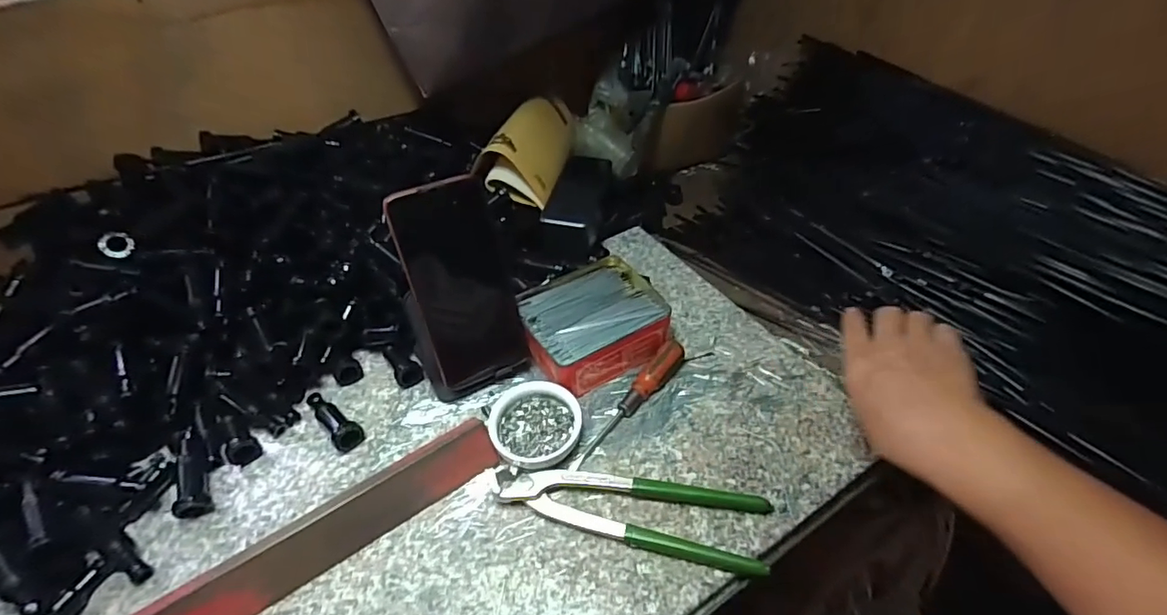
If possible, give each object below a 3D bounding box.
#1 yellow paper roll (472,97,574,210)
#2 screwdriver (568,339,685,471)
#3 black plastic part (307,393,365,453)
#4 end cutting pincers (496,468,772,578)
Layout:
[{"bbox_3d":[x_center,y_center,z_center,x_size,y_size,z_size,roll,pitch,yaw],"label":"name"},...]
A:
[{"bbox_3d":[-0.060,-0.198,0.636,0.078,0.066,0.217,6,46,9],"label":"yellow paper roll"},{"bbox_3d":[0.040,0.079,0.445,0.019,0.022,0.142,28,53,27],"label":"screwdriver"},{"bbox_3d":[-0.211,0.090,0.449,0.022,0.018,0.071,-36,54,-28],"label":"black plastic part"},{"bbox_3d":[0.033,0.140,0.389,0.191,0.017,0.056,10,47,13],"label":"end cutting pincers"}]

